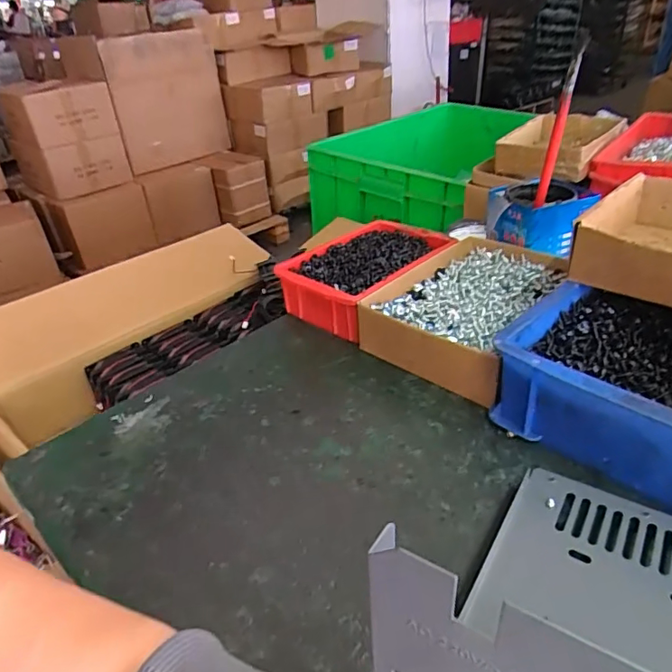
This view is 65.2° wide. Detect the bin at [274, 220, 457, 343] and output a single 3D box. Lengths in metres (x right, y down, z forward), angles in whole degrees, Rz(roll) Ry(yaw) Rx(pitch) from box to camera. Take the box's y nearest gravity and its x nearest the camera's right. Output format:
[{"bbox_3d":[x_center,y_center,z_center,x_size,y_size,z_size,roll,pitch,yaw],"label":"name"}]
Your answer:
[{"bbox_3d":[0.033,-0.073,0.633,0.133,0.066,0.214,24,42,36],"label":"bin"}]

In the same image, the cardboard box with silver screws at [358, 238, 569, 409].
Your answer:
[{"bbox_3d":[0.150,-0.028,0.560,0.160,0.058,0.216,24,43,37],"label":"cardboard box with silver screws"}]

